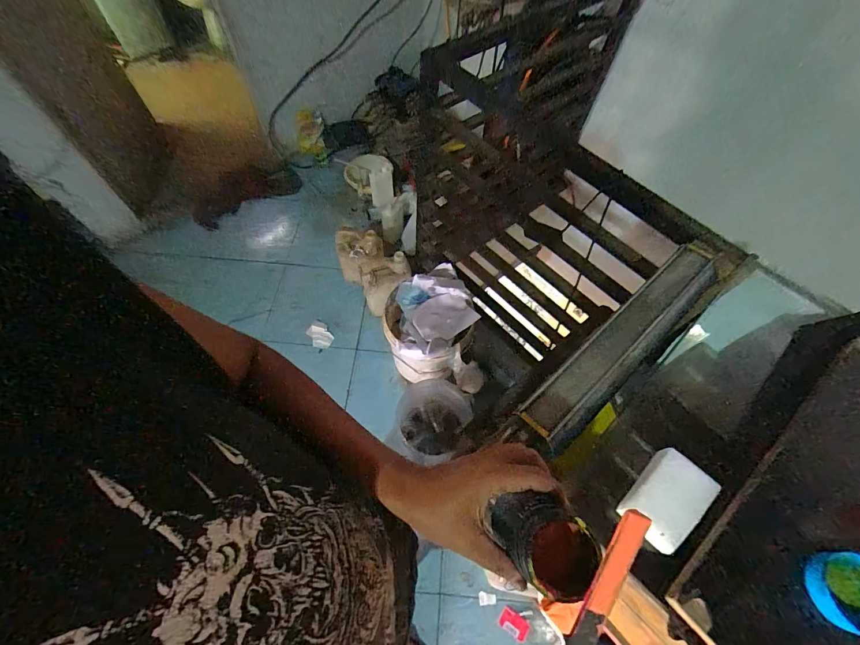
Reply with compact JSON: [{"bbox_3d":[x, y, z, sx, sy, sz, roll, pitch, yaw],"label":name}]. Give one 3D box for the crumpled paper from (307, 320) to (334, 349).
[{"bbox_3d":[-0.465,0.052,1.578,0.084,0.025,0.128,-31,67,-18],"label":"crumpled paper"}]

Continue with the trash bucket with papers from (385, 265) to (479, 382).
[{"bbox_3d":[-0.005,0.032,1.381,0.294,0.350,0.322,1,62,-2],"label":"trash bucket with papers"}]

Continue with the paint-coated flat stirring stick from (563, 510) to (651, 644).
[{"bbox_3d":[0.091,0.181,0.216,0.020,0.013,0.151,23,92,10],"label":"paint-coated flat stirring stick"}]

